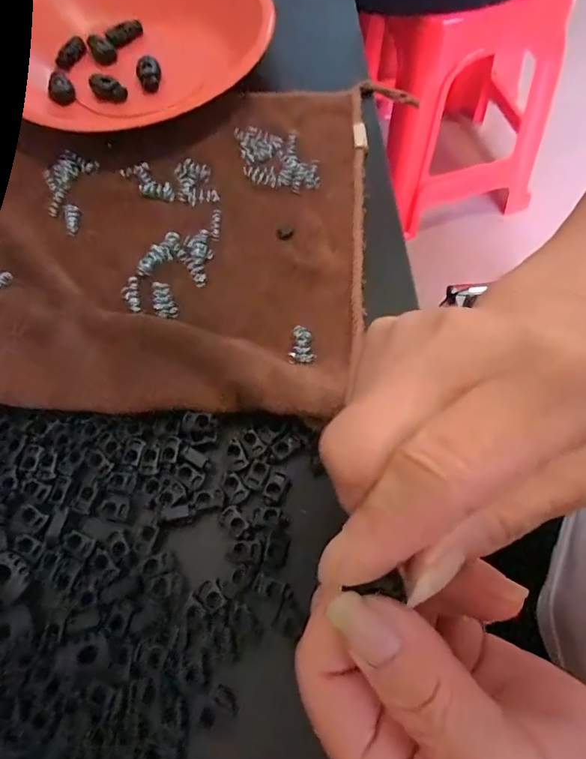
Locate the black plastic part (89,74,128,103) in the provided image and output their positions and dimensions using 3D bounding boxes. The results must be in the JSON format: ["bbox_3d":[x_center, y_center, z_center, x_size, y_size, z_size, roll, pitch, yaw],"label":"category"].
[{"bbox_3d":[-0.130,-0.203,0.341,0.025,0.012,0.013,10,66,9],"label":"black plastic part"}]

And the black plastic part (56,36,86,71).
[{"bbox_3d":[-0.168,-0.245,0.366,0.013,0.007,0.029,21,68,11],"label":"black plastic part"}]

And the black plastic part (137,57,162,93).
[{"bbox_3d":[-0.101,-0.214,0.343,0.016,0.013,0.024,-16,65,-3],"label":"black plastic part"}]

